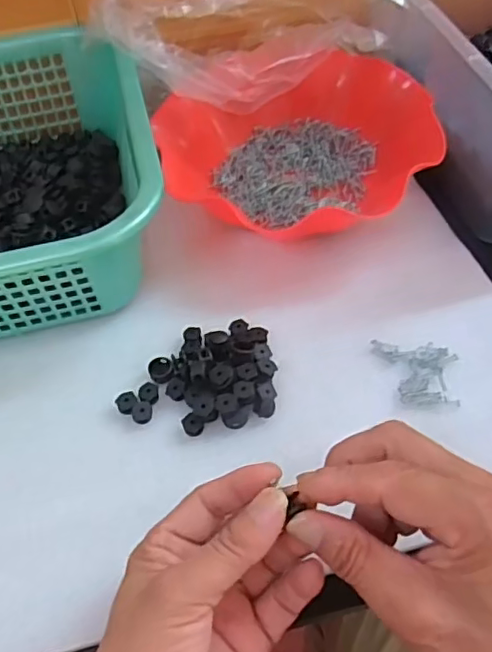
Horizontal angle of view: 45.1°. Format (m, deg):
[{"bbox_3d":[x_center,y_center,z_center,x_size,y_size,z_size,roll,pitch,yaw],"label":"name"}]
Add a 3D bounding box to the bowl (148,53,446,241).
[{"bbox_3d":[0.049,-0.146,0.494,0.213,0.057,0.196,-29,57,-17],"label":"bowl"}]

